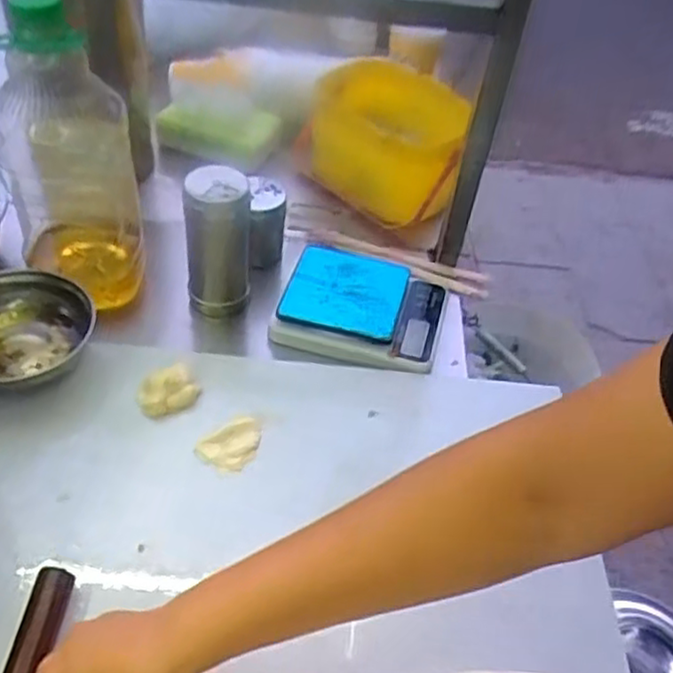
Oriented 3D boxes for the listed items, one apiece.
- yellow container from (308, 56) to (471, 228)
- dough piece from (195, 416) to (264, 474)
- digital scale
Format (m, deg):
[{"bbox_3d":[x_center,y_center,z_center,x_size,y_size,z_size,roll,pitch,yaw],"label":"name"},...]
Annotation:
[{"bbox_3d":[0.065,-0.241,0.921,0.201,0.180,0.212,9,44,0],"label":"yellow container"},{"bbox_3d":[-0.090,0.093,0.612,0.035,0.022,0.055,34,49,24],"label":"dough piece"},{"bbox_3d":[0.030,-0.036,0.746,0.164,0.033,0.134,16,44,7],"label":"digital scale"}]

